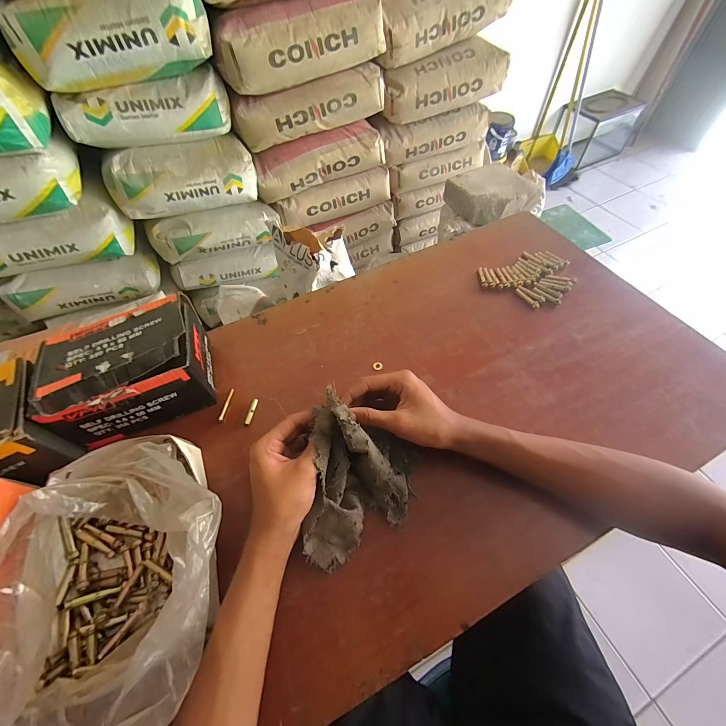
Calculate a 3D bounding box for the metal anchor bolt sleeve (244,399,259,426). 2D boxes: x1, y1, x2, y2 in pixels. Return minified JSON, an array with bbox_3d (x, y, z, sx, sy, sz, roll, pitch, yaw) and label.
[{"bbox_3d":[-0.149,0.066,0.437,0.008,0.004,0.038,8,58,8],"label":"metal anchor bolt sleeve"}]

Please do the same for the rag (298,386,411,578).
[{"bbox_3d":[-0.005,0.122,0.340,0.104,0.085,0.154,2,57,4],"label":"rag"}]

